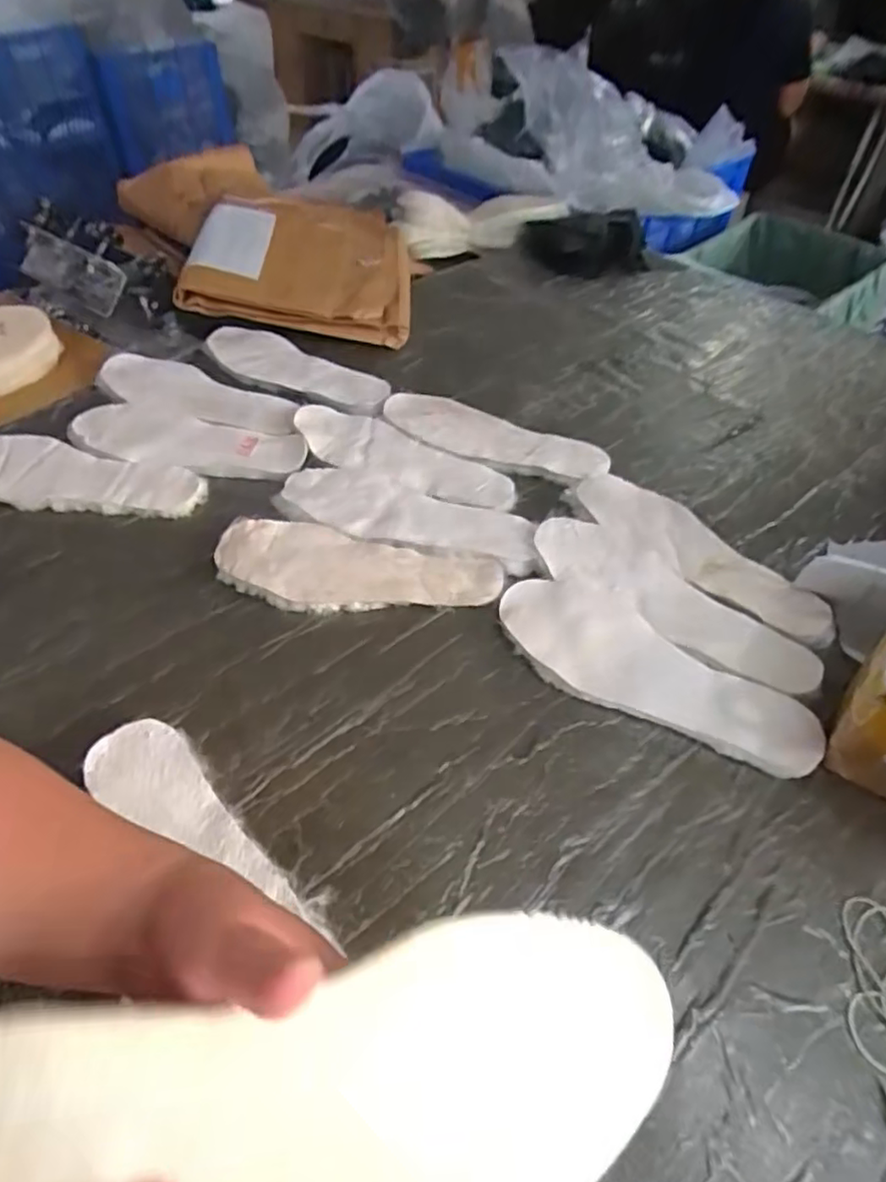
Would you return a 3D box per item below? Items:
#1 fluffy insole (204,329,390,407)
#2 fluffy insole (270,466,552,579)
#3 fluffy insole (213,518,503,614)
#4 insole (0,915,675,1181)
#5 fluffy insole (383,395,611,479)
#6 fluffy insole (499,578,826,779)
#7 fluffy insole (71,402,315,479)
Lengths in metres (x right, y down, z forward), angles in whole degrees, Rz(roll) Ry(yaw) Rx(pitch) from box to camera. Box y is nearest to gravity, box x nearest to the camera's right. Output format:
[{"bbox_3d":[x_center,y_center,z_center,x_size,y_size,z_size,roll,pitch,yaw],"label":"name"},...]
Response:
[{"bbox_3d":[-0.184,-0.277,0.797,0.256,0.010,0.082,24,51,18],"label":"fluffy insole"},{"bbox_3d":[-0.033,-0.071,0.631,0.261,0.010,0.089,18,49,13],"label":"fluffy insole"},{"bbox_3d":[-0.078,-0.013,0.580,0.251,0.021,0.087,11,48,7],"label":"fluffy insole"},{"bbox_3d":[-0.035,0.171,0.218,0.244,0.021,0.088,-5,67,-11],"label":"insole"},{"bbox_3d":[0.055,-0.171,0.720,0.254,0.007,0.082,21,50,15],"label":"fluffy insole"},{"bbox_3d":[0.165,0.064,0.520,0.254,0.023,0.103,29,53,22],"label":"fluffy insole"},{"bbox_3d":[-0.275,-0.160,0.692,0.254,0.010,0.087,13,48,9],"label":"fluffy insole"}]

